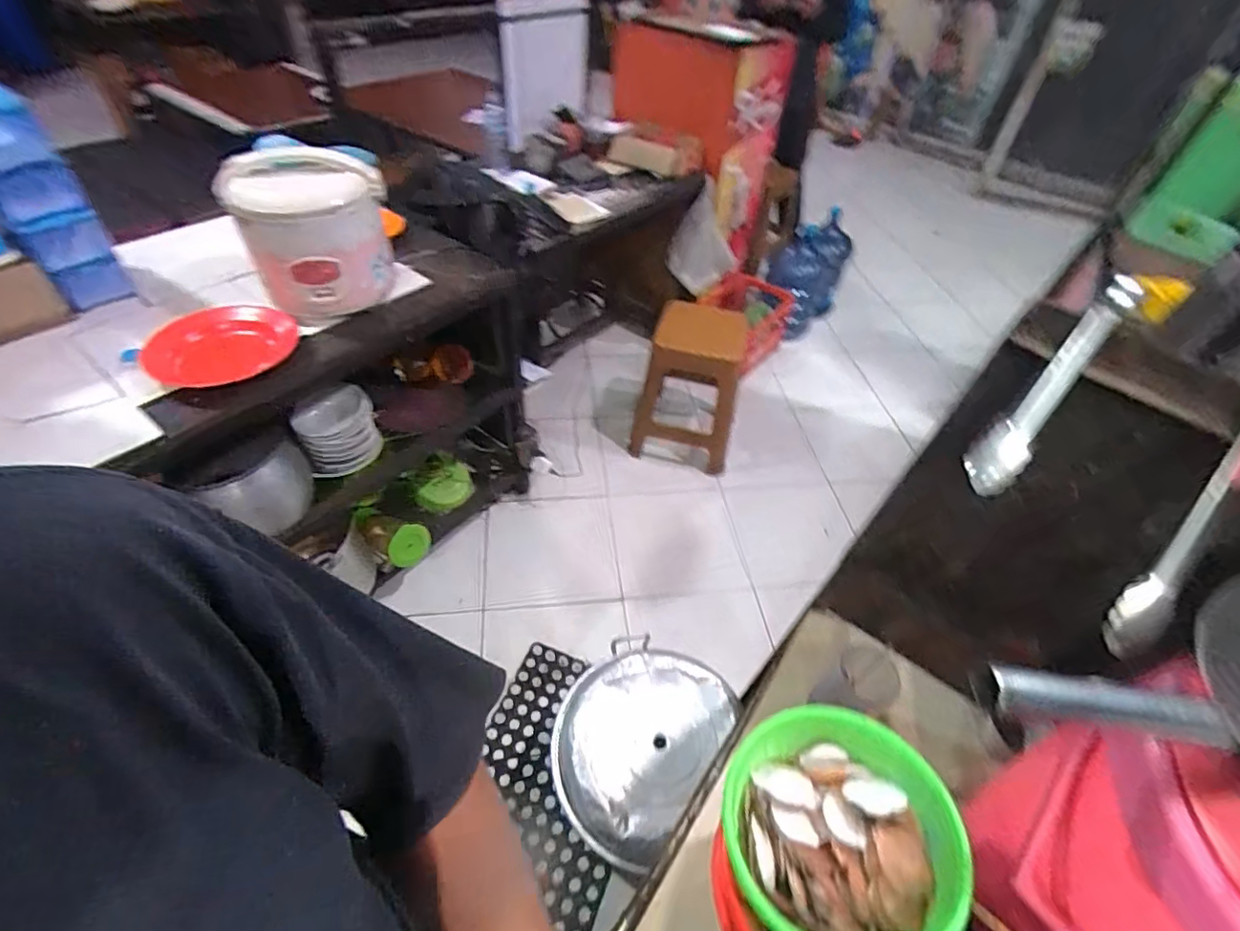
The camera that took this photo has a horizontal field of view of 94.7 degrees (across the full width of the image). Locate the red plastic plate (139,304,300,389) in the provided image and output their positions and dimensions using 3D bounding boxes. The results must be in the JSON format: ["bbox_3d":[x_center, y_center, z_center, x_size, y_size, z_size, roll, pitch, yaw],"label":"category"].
[{"bbox_3d":[-0.746,-0.240,1.090,0.261,0.032,0.218,3,53,4],"label":"red plastic plate"}]

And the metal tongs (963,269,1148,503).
[{"bbox_3d":[0.436,-0.076,0.582,0.051,0.237,0.038,38,25,28],"label":"metal tongs"}]

